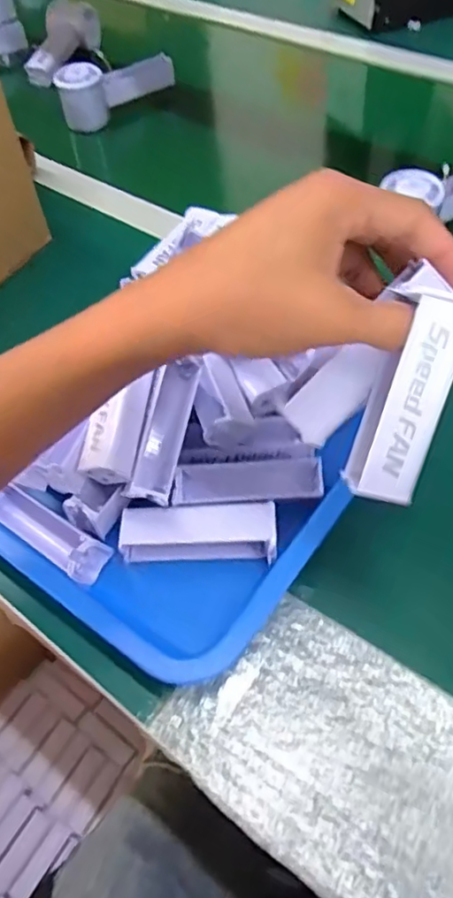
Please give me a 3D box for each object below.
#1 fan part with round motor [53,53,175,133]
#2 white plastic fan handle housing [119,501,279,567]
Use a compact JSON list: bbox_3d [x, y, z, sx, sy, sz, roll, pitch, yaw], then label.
[{"bbox_3d":[-0.139,-0.465,0.783,0.157,0.062,0.047,-36,59,-20],"label":"fan part with round motor"},{"bbox_3d":[-0.017,0.055,0.407,0.098,0.025,0.035,2,54,7],"label":"white plastic fan handle housing"}]

